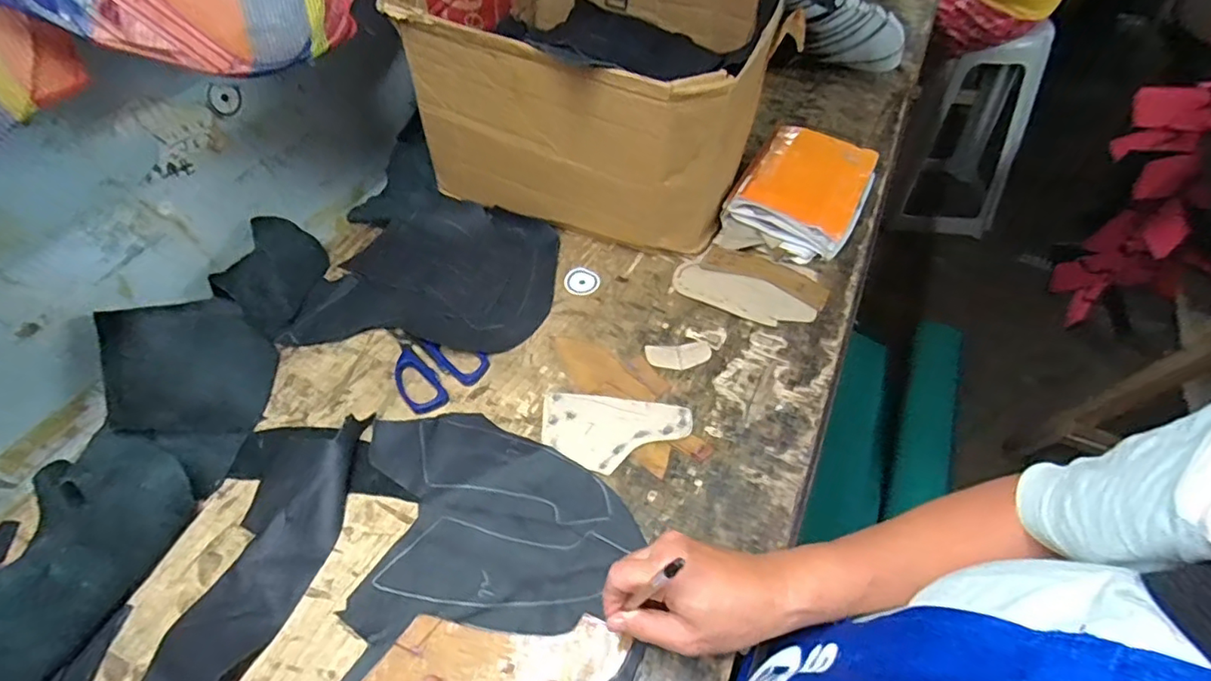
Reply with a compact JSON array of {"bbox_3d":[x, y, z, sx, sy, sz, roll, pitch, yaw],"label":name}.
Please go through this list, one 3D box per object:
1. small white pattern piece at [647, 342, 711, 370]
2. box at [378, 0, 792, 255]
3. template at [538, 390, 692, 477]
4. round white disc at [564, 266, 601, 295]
[{"bbox_3d":[0.075,0.015,0.569,0.064,0.004,0.031,-4,50,0],"label":"small white pattern piece"},{"bbox_3d":[0.016,-0.345,0.714,0.354,0.257,0.450,14,52,15],"label":"box"},{"bbox_3d":[0.008,0.083,0.514,0.134,0.006,0.077,4,50,6],"label":"template"},{"bbox_3d":[-0.026,-0.069,0.647,0.040,0.009,0.039,-2,50,2],"label":"round white disc"}]

